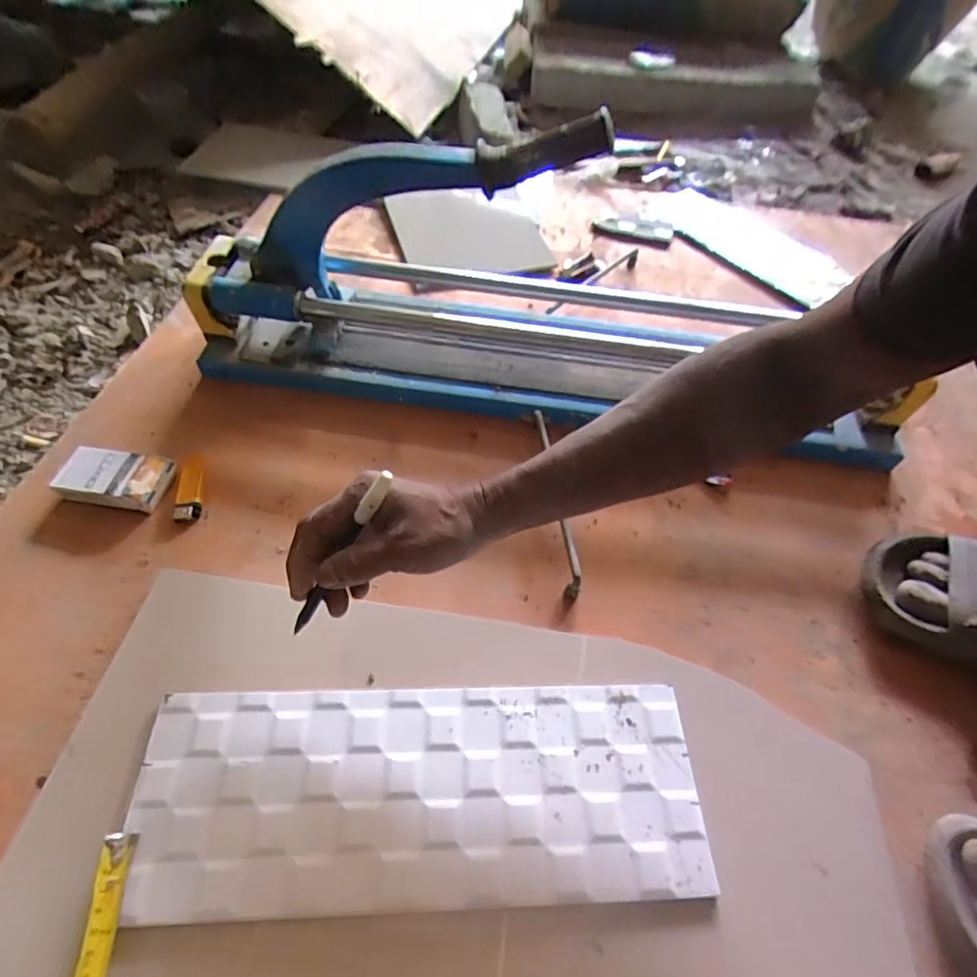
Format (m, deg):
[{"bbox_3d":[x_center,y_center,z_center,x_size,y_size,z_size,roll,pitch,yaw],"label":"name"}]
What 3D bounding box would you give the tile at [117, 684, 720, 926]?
[{"bbox_3d":[-0.046,0.219,0.403,0.394,0.018,0.140,-1,54,-3],"label":"tile"}]

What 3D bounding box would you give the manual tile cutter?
[{"bbox_3d":[0.059,-0.215,0.580,0.777,0.280,0.149,9,54,4],"label":"manual tile cutter"}]

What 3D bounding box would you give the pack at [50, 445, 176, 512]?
[{"bbox_3d":[-0.365,-0.009,0.544,0.106,0.029,0.056,9,54,4],"label":"pack"}]

